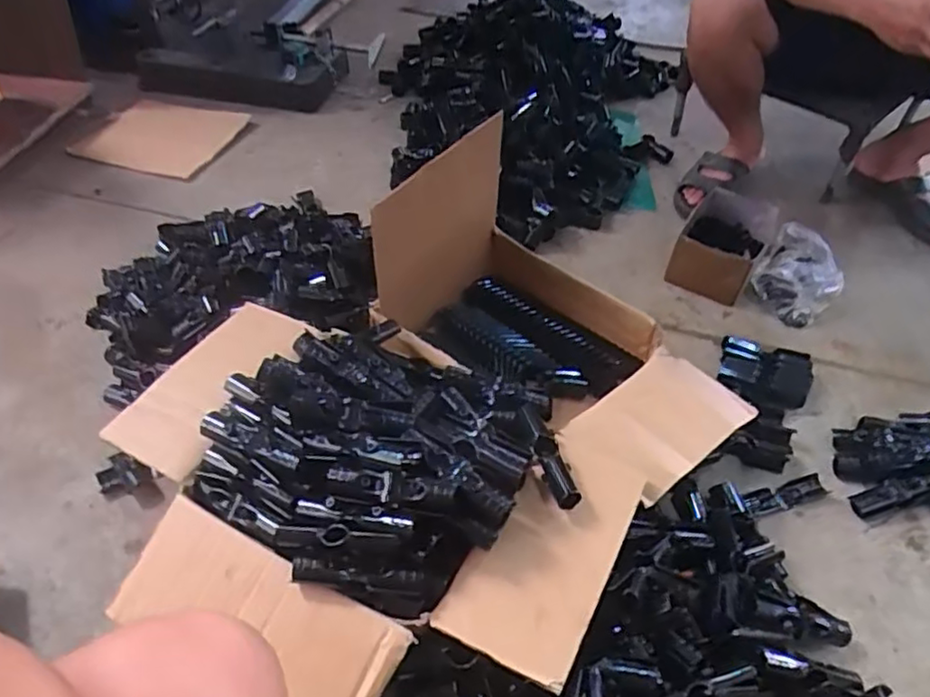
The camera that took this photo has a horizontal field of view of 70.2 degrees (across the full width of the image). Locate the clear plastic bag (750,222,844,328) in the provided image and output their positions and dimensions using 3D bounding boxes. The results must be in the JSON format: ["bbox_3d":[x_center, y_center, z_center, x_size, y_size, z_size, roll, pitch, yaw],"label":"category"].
[{"bbox_3d":[0.599,-0.137,1.184,0.136,0.068,0.223,28,52,21],"label":"clear plastic bag"}]

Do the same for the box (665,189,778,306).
[{"bbox_3d":[0.474,-0.188,1.215,0.143,0.094,0.227,26,51,20],"label":"box"}]

